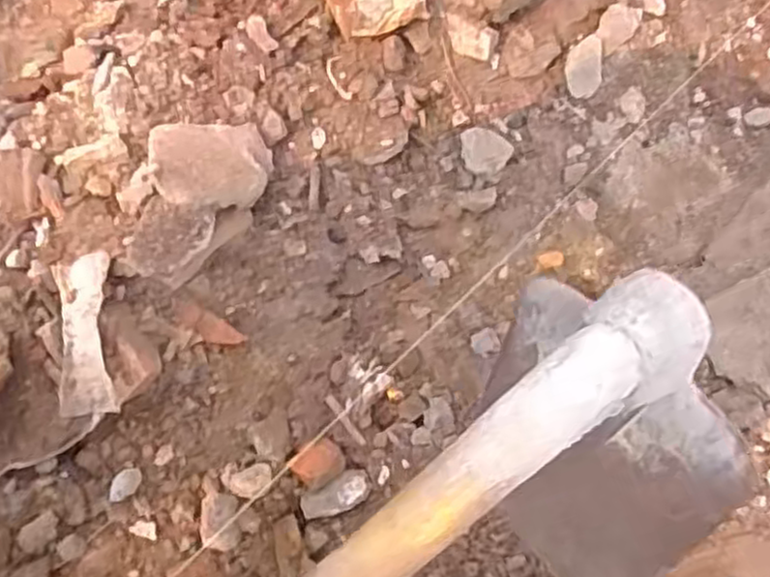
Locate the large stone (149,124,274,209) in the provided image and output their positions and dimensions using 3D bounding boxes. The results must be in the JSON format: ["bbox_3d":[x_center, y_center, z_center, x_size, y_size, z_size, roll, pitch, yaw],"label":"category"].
[{"bbox_3d":[-0.188,-0.135,0.813,0.120,0.058,0.097,-5,62,0],"label":"large stone"}]

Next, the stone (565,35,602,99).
[{"bbox_3d":[0.265,-0.297,1.018,0.052,0.025,0.083,0,90,-11],"label":"stone"}]

